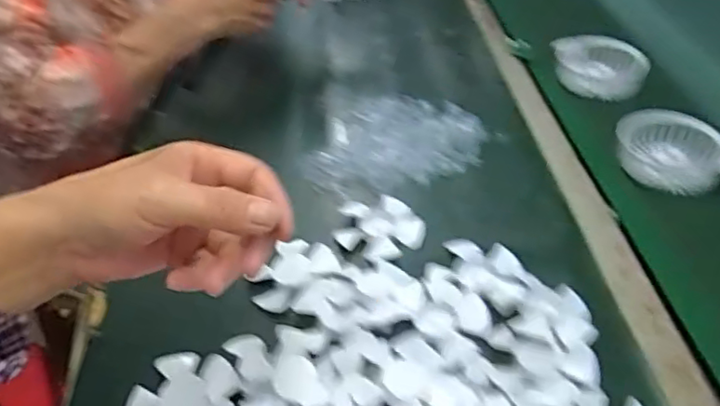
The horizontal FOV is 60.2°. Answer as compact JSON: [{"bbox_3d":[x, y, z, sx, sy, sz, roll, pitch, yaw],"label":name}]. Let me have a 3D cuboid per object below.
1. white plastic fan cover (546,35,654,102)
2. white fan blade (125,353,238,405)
[{"bbox_3d":[0.267,-0.153,0.699,0.102,0.032,0.079,13,43,17],"label":"white plastic fan cover"},{"bbox_3d":[-0.116,0.128,0.408,0.066,0.007,0.070,-1,41,1],"label":"white fan blade"}]

